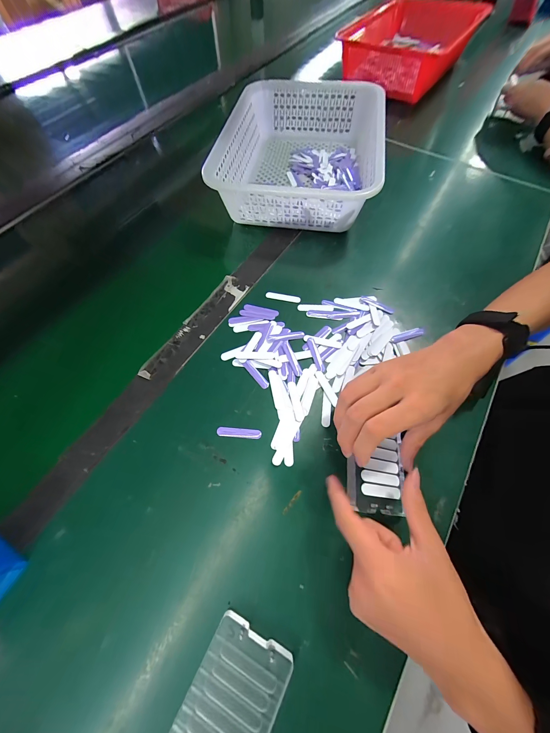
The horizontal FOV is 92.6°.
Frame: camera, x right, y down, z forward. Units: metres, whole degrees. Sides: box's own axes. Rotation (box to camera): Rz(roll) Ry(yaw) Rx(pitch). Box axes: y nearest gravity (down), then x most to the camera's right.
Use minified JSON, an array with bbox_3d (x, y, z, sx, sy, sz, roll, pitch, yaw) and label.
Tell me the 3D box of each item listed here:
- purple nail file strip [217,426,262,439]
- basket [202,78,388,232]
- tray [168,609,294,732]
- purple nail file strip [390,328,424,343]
[{"bbox_3d":[-0.042,0.077,0.306,0.051,0.004,0.011,5,65,3],"label":"purple nail file strip"},{"bbox_3d":[0.049,-0.397,0.474,0.264,0.086,0.383,12,66,6],"label":"basket"},{"bbox_3d":[-0.042,0.282,0.206,0.068,0.013,0.120,25,68,12],"label":"tray"},{"bbox_3d":[0.183,-0.043,0.360,0.050,0.004,0.012,-19,66,-8],"label":"purple nail file strip"}]

